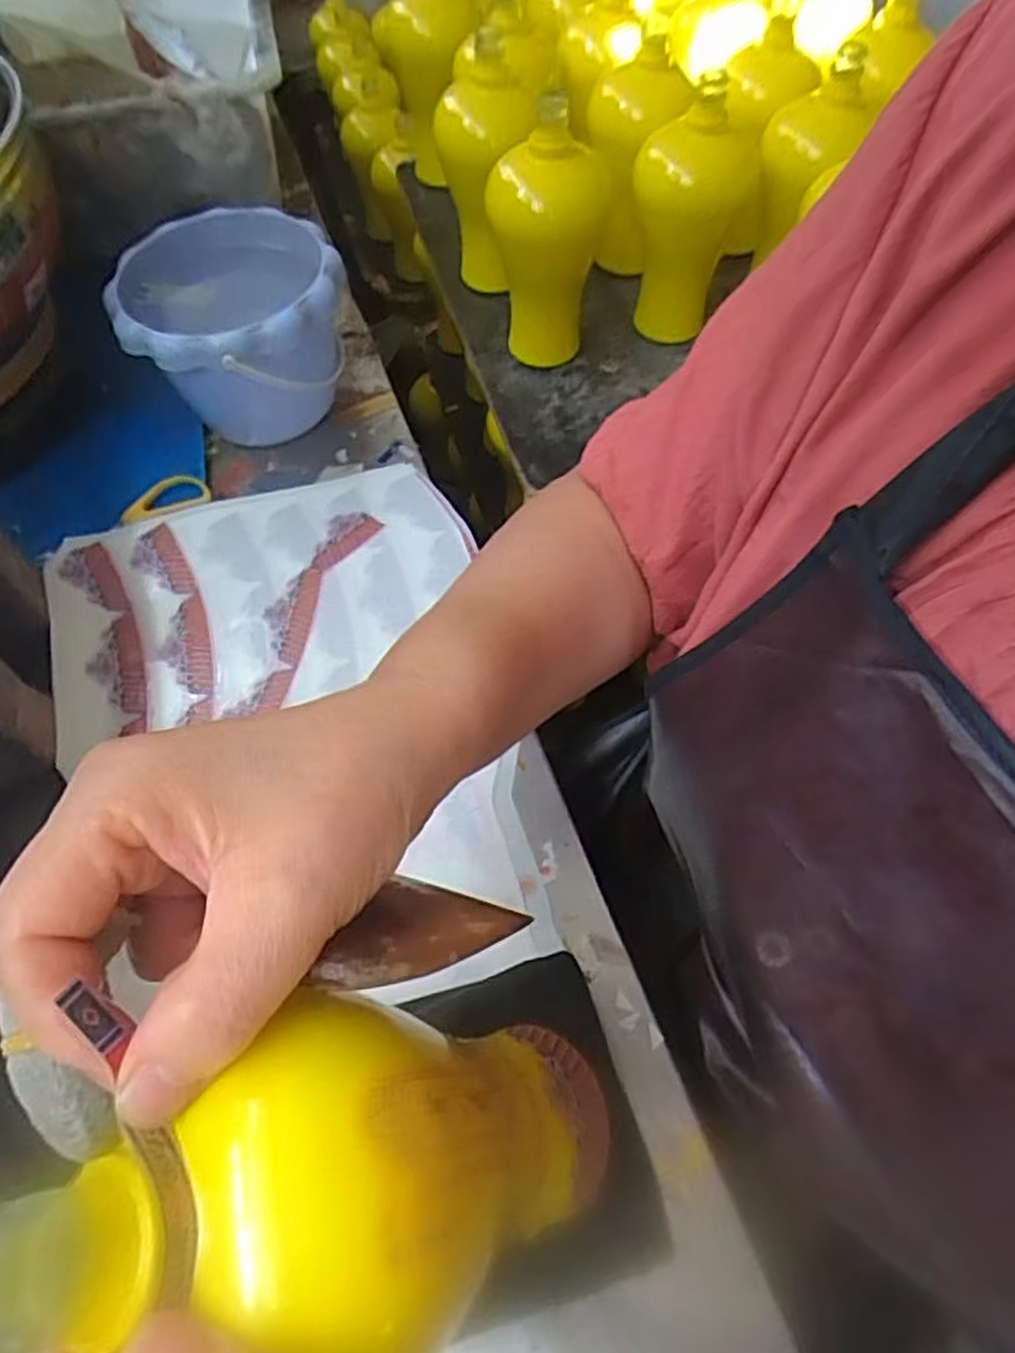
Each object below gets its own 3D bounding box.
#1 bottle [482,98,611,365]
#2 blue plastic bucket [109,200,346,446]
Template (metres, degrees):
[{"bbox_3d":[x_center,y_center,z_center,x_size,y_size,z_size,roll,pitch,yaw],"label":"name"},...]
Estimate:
[{"bbox_3d":[0.035,-0.377,0.693,0.102,0.229,0.085,3,59,2],"label":"bottle"},{"bbox_3d":[-0.202,-0.255,0.583,0.159,0.120,0.161,-33,64,-17],"label":"blue plastic bucket"}]

